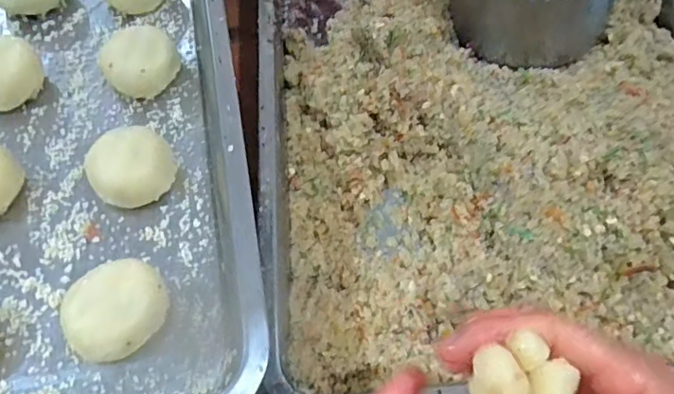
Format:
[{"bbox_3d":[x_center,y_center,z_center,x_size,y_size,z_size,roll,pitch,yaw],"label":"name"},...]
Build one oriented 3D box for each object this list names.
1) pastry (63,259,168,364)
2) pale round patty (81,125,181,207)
[{"bbox_3d":[-0.118,0.061,0.296,0.053,0.033,0.044,-36,67,-22],"label":"pastry"},{"bbox_3d":[-0.128,-0.019,0.347,0.052,0.029,0.043,-37,67,-22],"label":"pale round patty"}]

